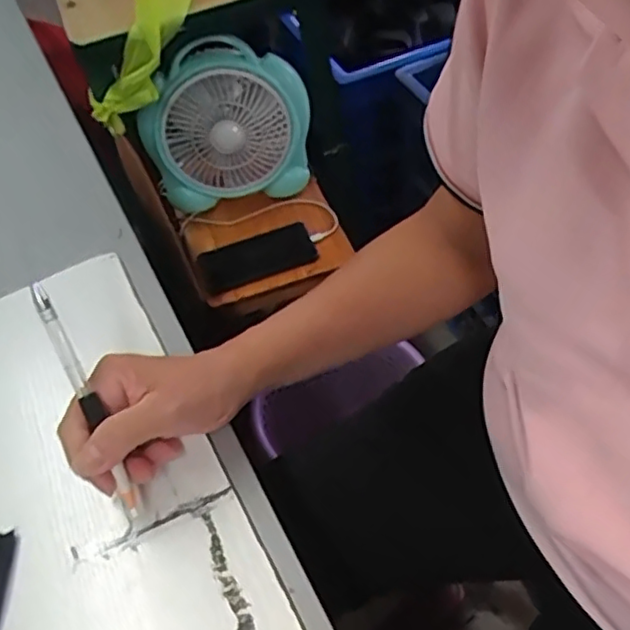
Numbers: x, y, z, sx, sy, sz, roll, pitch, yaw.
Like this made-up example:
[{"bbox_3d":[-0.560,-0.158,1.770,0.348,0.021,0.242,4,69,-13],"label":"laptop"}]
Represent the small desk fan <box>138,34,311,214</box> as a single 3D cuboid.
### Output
[{"bbox_3d":[-0.125,-0.263,0.969,0.239,0.238,0.077,-13,52,-4],"label":"small desk fan"}]

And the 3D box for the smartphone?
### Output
[{"bbox_3d":[-0.088,-0.088,0.973,0.174,0.017,0.081,-20,63,-18],"label":"smartphone"}]

